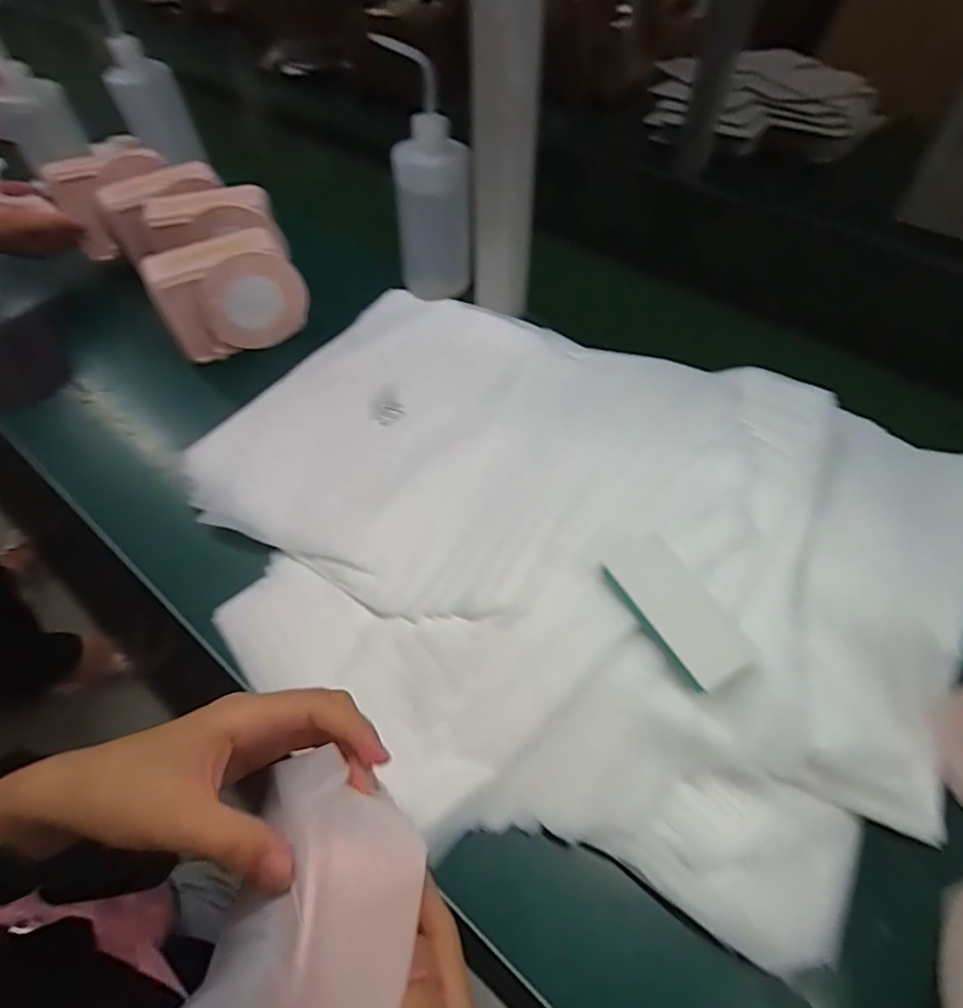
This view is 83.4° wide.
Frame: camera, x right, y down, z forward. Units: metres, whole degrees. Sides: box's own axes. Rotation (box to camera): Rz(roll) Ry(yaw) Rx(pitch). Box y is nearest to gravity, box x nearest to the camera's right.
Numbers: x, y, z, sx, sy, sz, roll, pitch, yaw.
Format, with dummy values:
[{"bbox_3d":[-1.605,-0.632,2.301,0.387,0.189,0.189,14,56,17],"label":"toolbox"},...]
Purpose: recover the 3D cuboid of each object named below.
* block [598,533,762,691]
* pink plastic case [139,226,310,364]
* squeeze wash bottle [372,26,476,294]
[{"bbox_3d":[0.116,0.062,0.320,0.043,0.016,0.090,-27,59,-16],"label":"block"},{"bbox_3d":[-0.251,-0.210,0.547,0.136,0.096,0.053,-24,59,-14],"label":"pink plastic case"},{"bbox_3d":[-0.052,-0.313,0.540,0.073,0.213,0.076,-17,57,-10],"label":"squeeze wash bottle"}]

